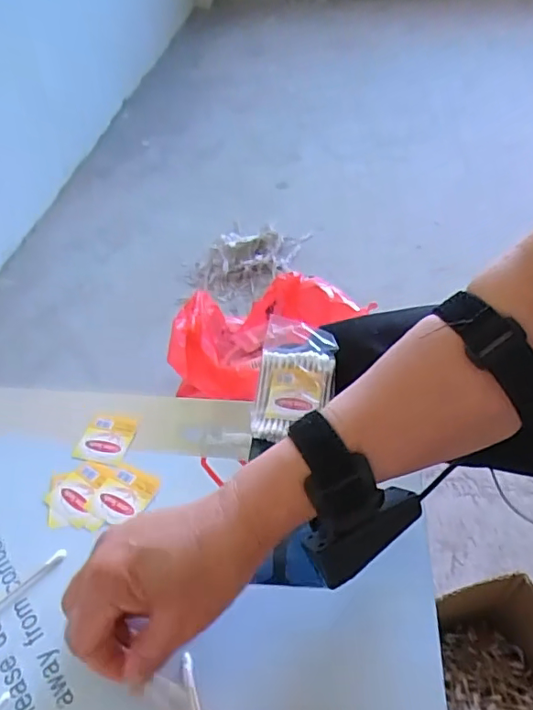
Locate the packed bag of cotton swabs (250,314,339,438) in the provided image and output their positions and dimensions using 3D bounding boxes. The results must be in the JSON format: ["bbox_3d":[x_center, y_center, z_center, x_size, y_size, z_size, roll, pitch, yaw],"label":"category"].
[{"bbox_3d":[0.024,0.018,0.433,0.061,0.020,0.108,7,59,8],"label":"packed bag of cotton swabs"}]

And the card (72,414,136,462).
[{"bbox_3d":[-0.126,0.065,0.421,0.043,0.004,0.040,3,45,6],"label":"card"}]

